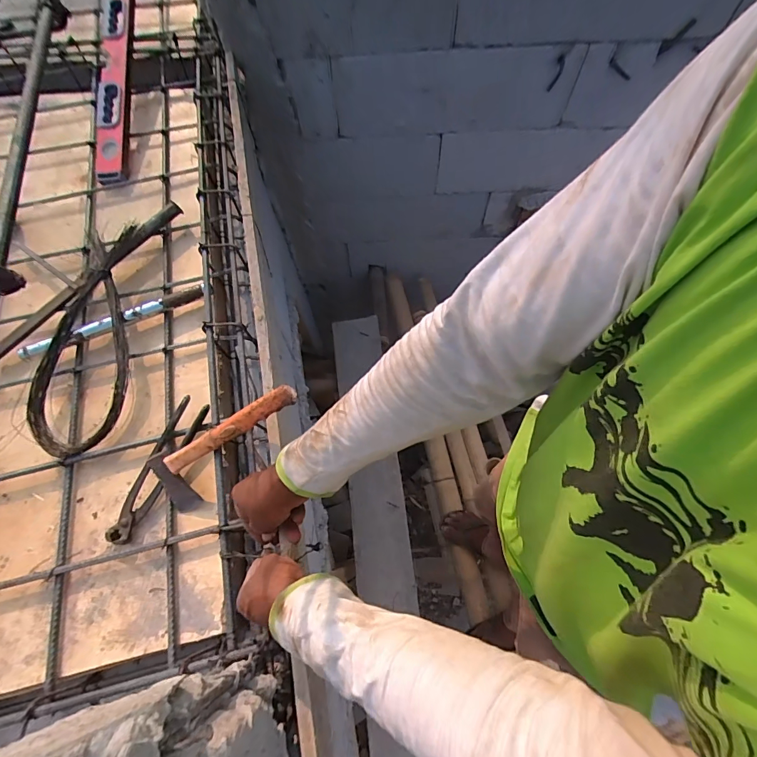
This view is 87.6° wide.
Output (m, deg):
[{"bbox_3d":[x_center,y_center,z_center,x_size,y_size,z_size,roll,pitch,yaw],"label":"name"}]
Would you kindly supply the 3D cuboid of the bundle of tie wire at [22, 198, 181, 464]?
[{"bbox_3d":[-0.495,-0.109,0.695,0.166,0.060,0.480,1,65,3],"label":"bundle of tie wire"}]

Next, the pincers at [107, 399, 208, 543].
[{"bbox_3d":[-0.331,0.134,0.593,0.045,0.045,0.220,23,67,12],"label":"pincers"}]

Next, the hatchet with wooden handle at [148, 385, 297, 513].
[{"bbox_3d":[-0.211,0.088,0.538,0.260,0.045,0.077,-36,65,19],"label":"hatchet with wooden handle"}]

